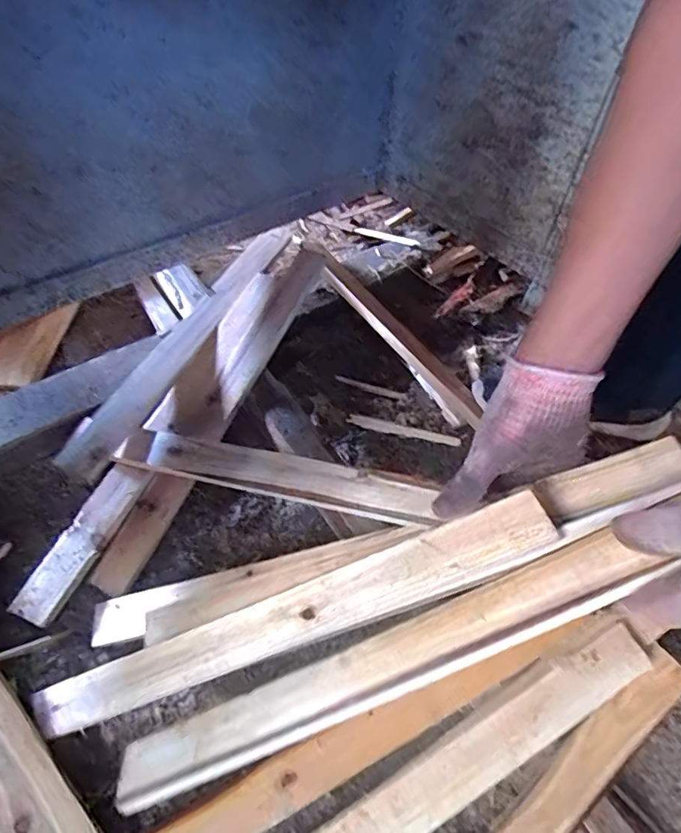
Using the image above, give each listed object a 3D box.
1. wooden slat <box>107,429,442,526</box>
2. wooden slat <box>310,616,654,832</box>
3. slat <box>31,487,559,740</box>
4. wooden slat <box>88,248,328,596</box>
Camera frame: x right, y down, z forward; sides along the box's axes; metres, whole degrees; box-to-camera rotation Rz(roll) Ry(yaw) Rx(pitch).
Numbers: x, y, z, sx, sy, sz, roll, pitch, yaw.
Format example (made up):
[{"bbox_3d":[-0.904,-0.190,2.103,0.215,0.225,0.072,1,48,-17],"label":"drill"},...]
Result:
[{"bbox_3d":[-0.070,0.052,0.522,0.337,0.026,0.049,7,46,24],"label":"wooden slat"},{"bbox_3d":[0.053,0.303,0.415,0.468,0.024,0.049,-27,54,-15],"label":"wooden slat"},{"bbox_3d":[-0.051,0.166,0.439,0.453,0.028,0.060,-25,49,9],"label":"slat"},{"bbox_3d":[-0.148,-0.022,0.652,0.046,0.014,0.497,28,71,-1],"label":"wooden slat"}]

